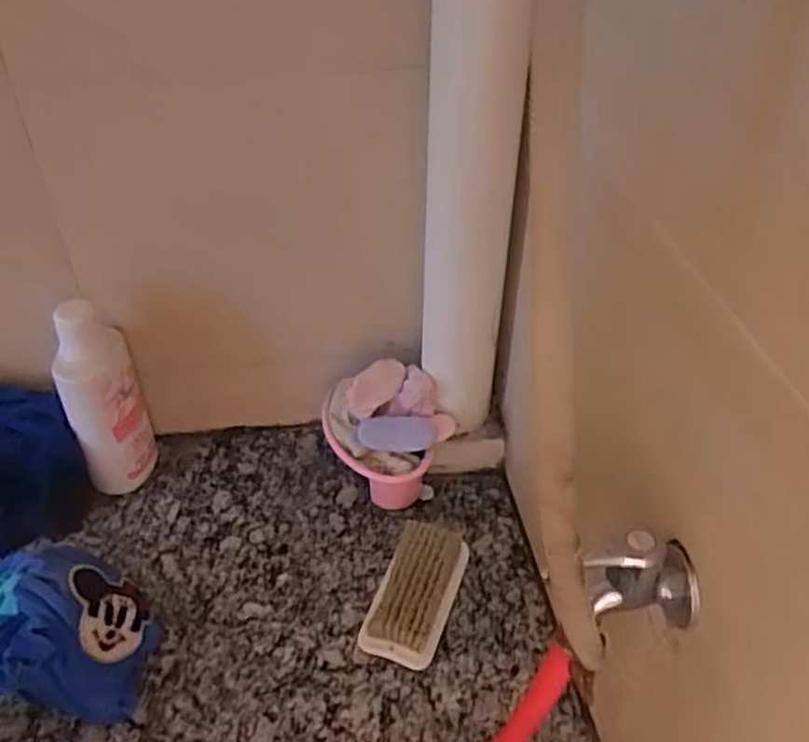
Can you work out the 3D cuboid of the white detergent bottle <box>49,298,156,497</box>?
[{"bbox_3d":[-0.294,0.031,0.728,0.068,0.209,0.065,-18,45,-19],"label":"white detergent bottle"}]

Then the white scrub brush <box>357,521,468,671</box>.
[{"bbox_3d":[0.009,0.197,0.678,0.069,0.042,0.131,12,43,13],"label":"white scrub brush"}]

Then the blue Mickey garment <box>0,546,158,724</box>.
[{"bbox_3d":[-0.284,0.210,0.604,0.152,0.103,0.099,11,43,12],"label":"blue Mickey garment"}]

